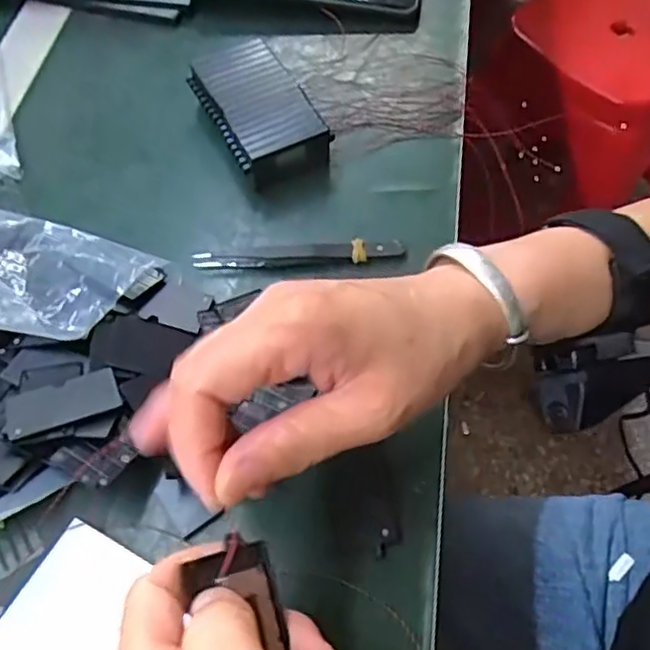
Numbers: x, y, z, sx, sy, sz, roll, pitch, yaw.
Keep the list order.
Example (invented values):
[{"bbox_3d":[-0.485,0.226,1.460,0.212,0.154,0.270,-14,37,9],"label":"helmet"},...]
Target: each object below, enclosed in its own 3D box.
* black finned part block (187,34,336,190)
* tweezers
[{"bbox_3d":[-0.043,-0.136,0.414,0.056,0.028,0.107,-25,61,-11],"label":"black finned part block"},{"bbox_3d":[-0.015,-0.040,0.367,0.116,0.009,0.016,-6,59,0],"label":"tweezers"}]

